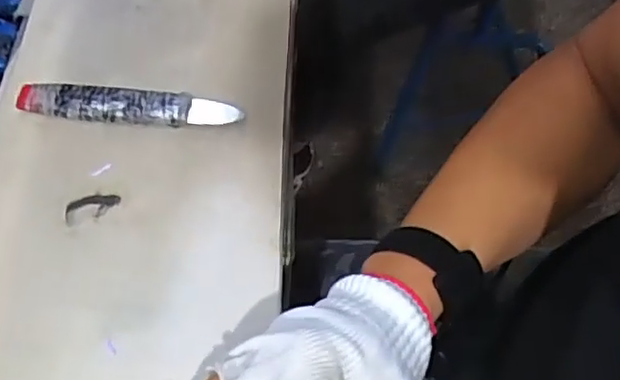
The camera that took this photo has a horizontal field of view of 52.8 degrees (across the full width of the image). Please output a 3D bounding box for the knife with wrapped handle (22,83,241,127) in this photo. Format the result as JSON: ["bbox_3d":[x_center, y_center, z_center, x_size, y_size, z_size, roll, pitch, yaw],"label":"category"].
[{"bbox_3d":[-0.138,-0.064,0.475,0.165,0.015,0.030,6,61,0],"label":"knife with wrapped handle"}]

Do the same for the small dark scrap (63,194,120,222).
[{"bbox_3d":[-0.154,0.011,0.441,0.038,0.004,0.017,-11,62,-9],"label":"small dark scrap"}]

